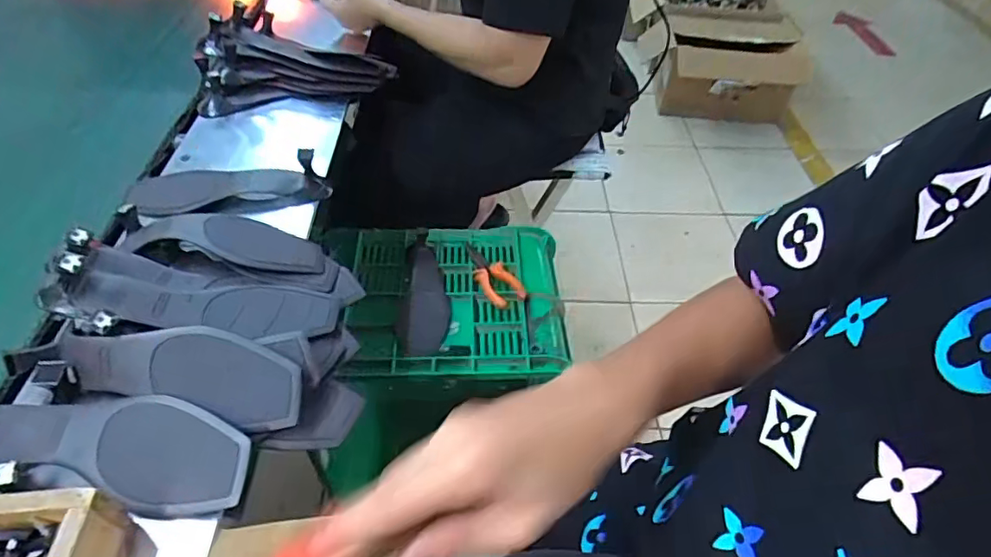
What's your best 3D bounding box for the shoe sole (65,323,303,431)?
[{"bbox_3d":[-0.250,0.074,0.448,0.184,0.035,0.066,12,79,-6],"label":"shoe sole"}]

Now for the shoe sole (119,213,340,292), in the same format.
[{"bbox_3d":[-0.259,-0.033,0.553,0.198,0.030,0.071,15,47,-8],"label":"shoe sole"}]

